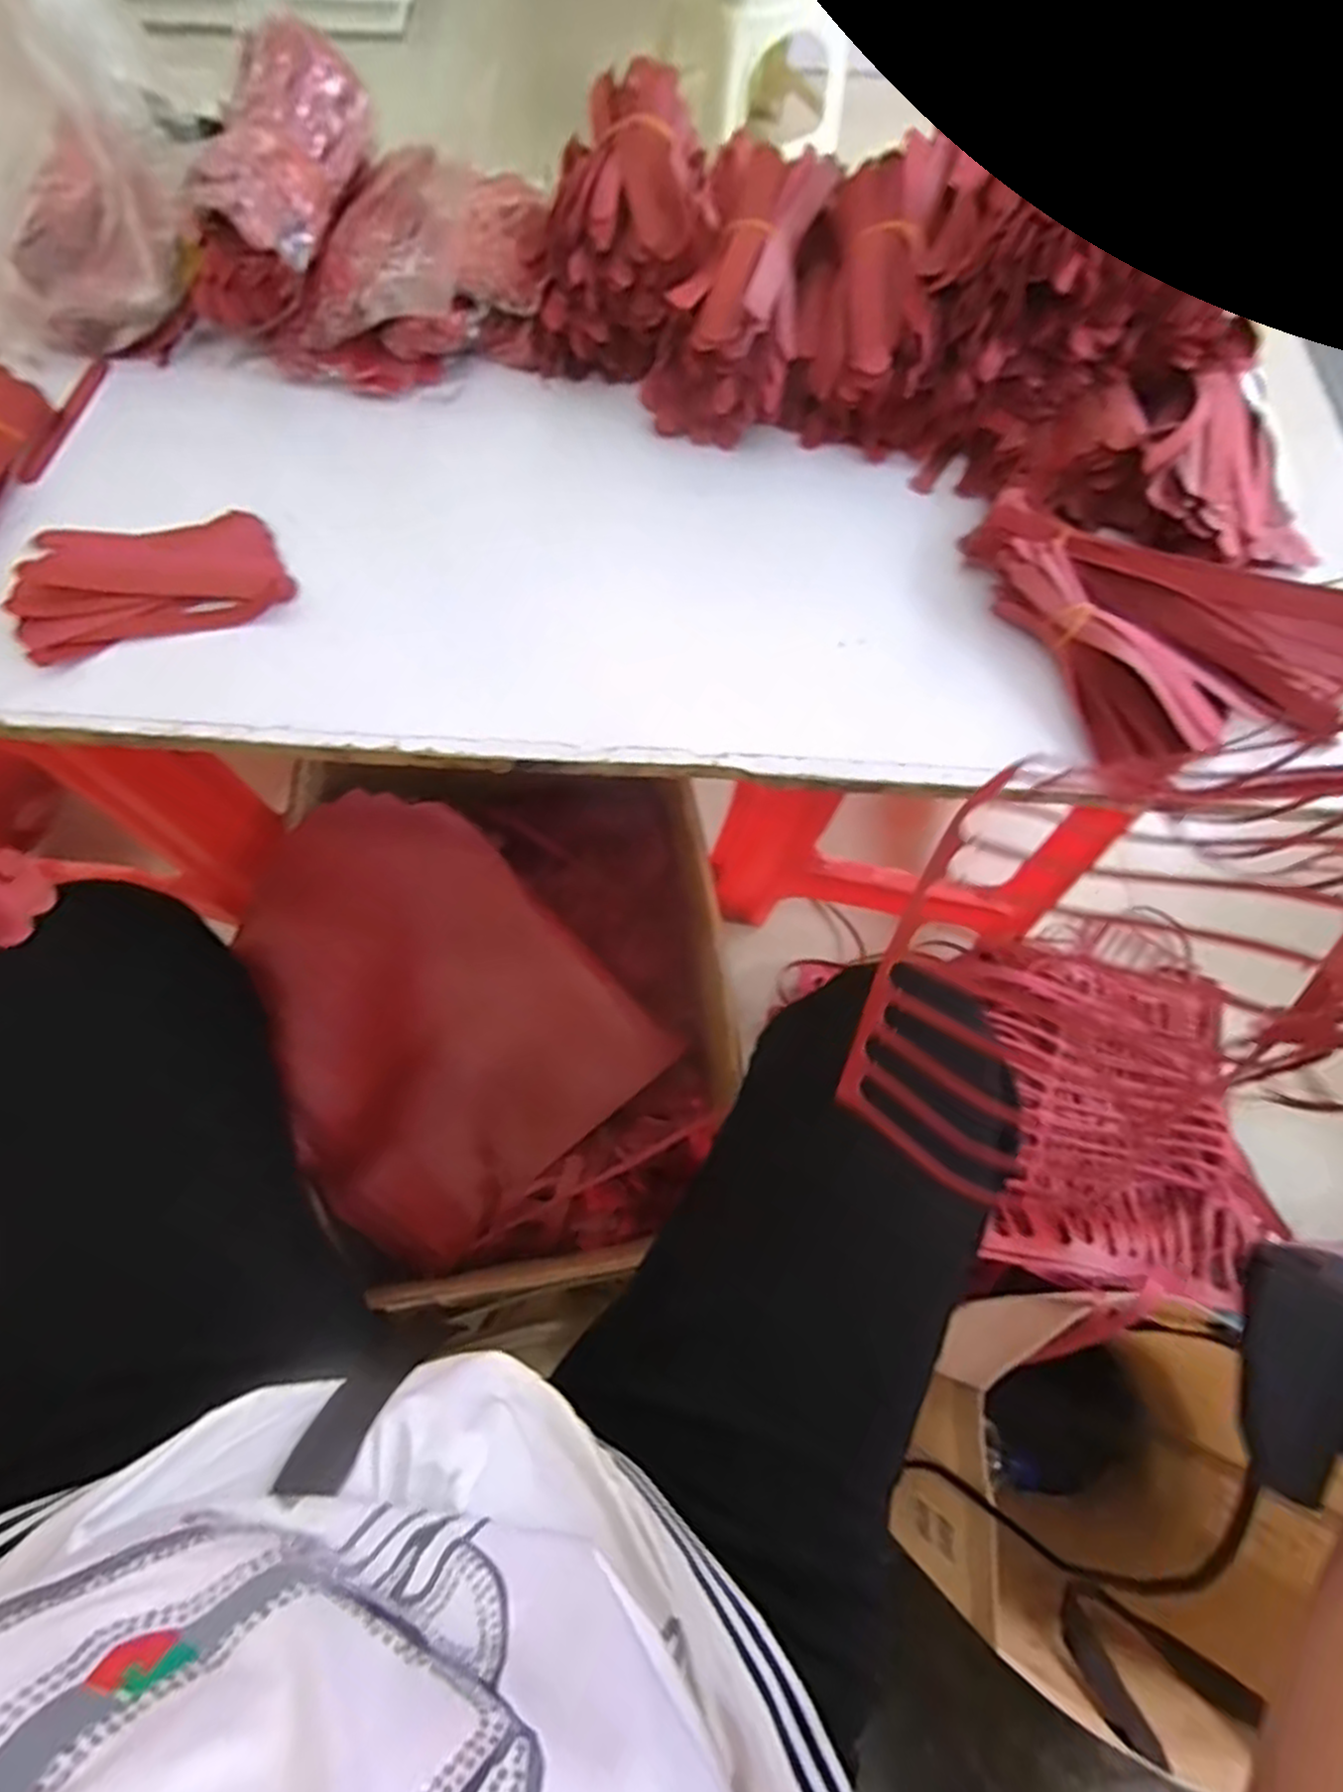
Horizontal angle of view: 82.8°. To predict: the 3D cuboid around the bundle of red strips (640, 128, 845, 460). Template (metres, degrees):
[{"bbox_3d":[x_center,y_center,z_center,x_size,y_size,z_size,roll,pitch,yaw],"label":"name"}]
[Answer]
[{"bbox_3d":[0.050,-0.395,0.499,0.090,0.078,0.160,20,89,5],"label":"bundle of red strips"}]

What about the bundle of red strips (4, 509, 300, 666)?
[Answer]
[{"bbox_3d":[-0.323,-0.201,0.479,0.152,0.033,0.090,-17,72,-8],"label":"bundle of red strips"}]

